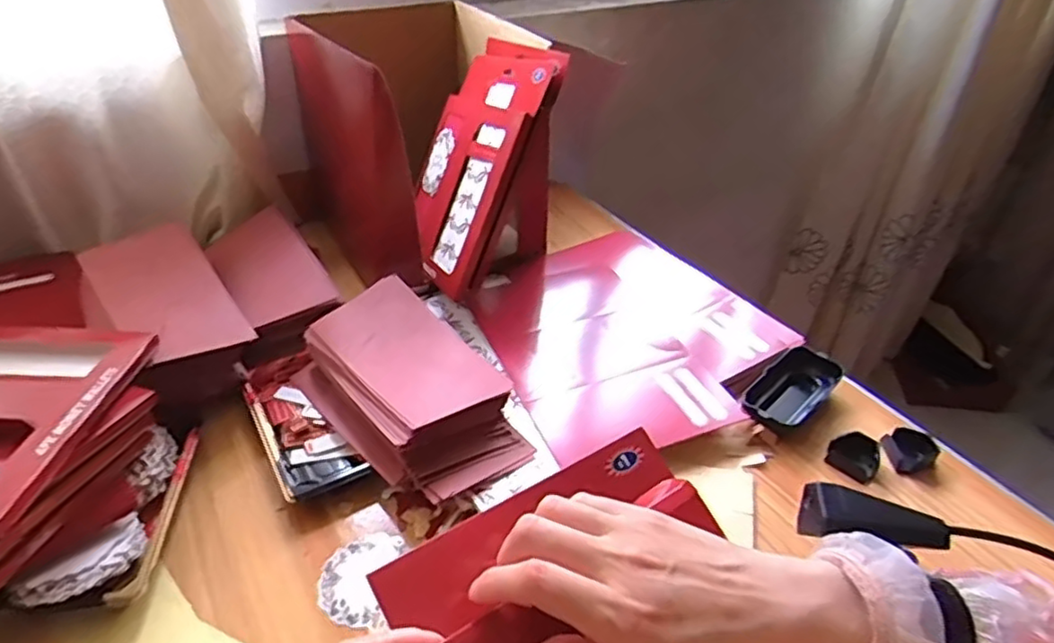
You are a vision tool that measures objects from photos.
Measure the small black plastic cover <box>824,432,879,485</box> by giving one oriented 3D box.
[{"bbox_3d":[0.271,0.110,0.544,0.038,0.016,0.035,24,43,25],"label":"small black plastic cover"}]

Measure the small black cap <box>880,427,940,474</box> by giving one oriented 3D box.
[{"bbox_3d":[0.320,0.107,0.548,0.033,0.021,0.035,1,38,-1],"label":"small black cap"}]

